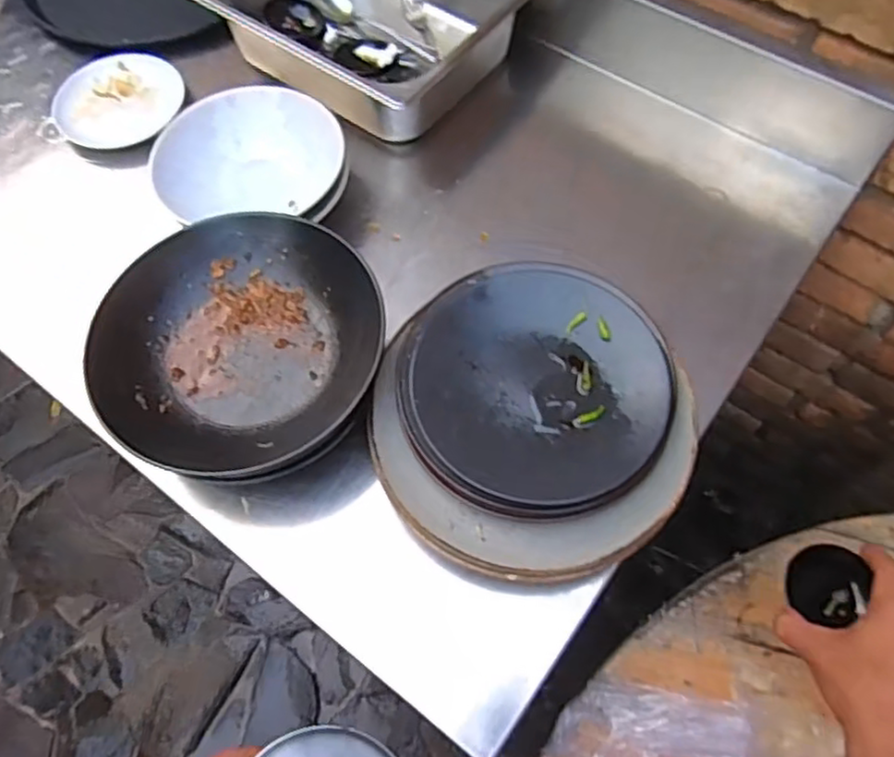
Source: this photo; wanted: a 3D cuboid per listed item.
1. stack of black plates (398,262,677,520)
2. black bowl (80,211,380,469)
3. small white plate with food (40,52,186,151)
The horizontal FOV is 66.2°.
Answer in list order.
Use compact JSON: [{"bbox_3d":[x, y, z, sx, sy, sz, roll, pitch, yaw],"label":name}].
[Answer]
[{"bbox_3d":[0.071,0.002,0.568,0.210,0.032,0.213,3,63,1],"label":"stack of black plates"},{"bbox_3d":[-0.176,-0.033,0.587,0.231,0.048,0.226,0,63,0],"label":"black bowl"},{"bbox_3d":[-0.380,-0.322,0.795,0.142,0.028,0.125,2,63,1],"label":"small white plate with food"}]

